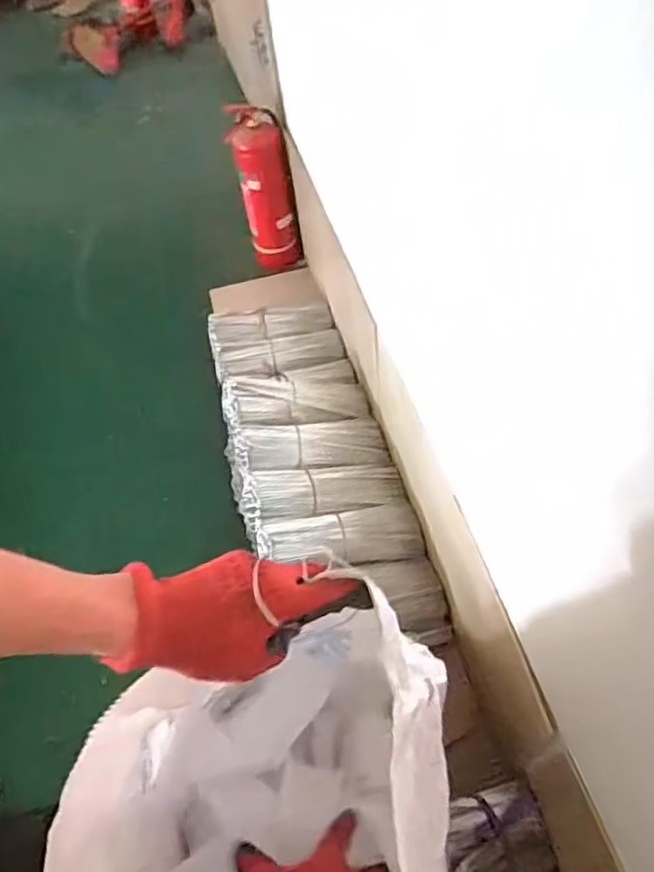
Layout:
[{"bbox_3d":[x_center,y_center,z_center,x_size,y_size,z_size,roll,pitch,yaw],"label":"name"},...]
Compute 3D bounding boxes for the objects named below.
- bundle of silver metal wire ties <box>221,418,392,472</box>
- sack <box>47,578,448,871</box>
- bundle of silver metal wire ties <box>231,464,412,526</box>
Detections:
[{"bbox_3d":[-0.046,0.019,1.334,0.331,0.067,0.118,-10,53,-2],"label":"bundle of silver metal wire ties"},{"bbox_3d":[-0.040,0.330,0.525,0.272,0.309,0.394,-2,54,5],"label":"sack"},{"bbox_3d":[-0.014,0.115,1.310,0.337,0.065,0.119,-10,53,-1],"label":"bundle of silver metal wire ties"}]

